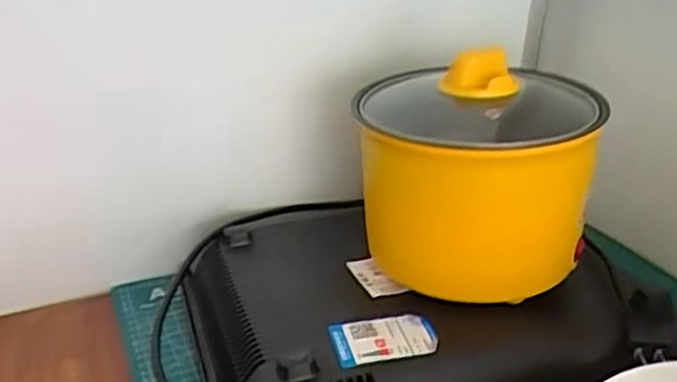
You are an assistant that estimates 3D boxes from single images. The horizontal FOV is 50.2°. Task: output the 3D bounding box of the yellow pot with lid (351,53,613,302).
[{"bbox_3d":[0.093,-0.018,0.520,0.150,0.159,0.157,-2,23,-2],"label":"yellow pot with lid"}]

